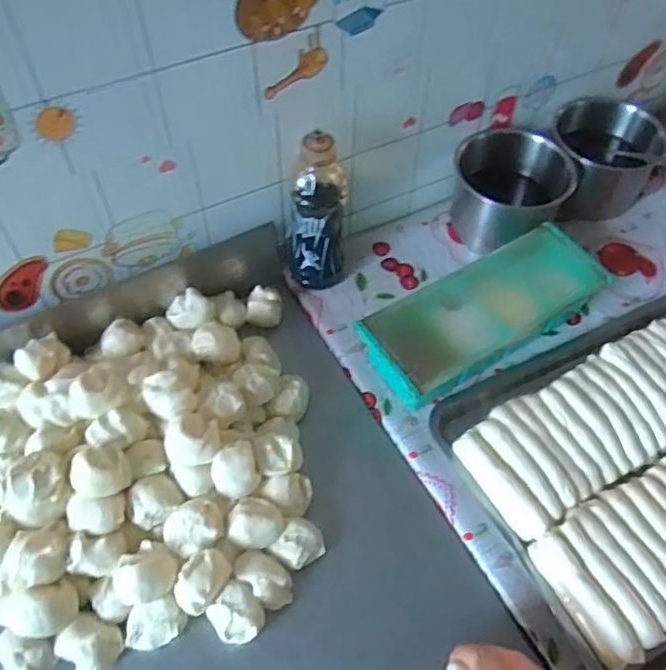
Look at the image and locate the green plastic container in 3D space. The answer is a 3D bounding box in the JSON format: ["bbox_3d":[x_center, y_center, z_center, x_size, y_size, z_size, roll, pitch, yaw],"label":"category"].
[{"bbox_3d":[0.184,-0.023,0.787,0.313,0.074,0.116,-29,60,-19],"label":"green plastic container"}]

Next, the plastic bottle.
[{"bbox_3d":[-0.019,-0.153,0.789,0.069,0.226,0.073,-4,55,-4],"label":"plastic bottle"}]

